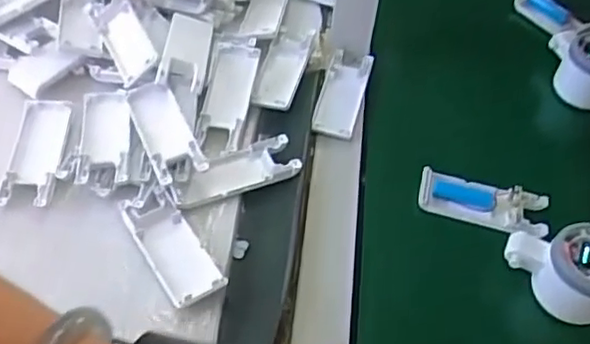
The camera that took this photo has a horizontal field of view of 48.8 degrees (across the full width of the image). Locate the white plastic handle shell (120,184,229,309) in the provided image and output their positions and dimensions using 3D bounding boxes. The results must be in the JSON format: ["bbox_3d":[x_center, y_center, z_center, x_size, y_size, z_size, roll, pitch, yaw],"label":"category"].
[{"bbox_3d":[-0.093,0.053,0.480,0.038,0.015,0.106,-24,57,-24],"label":"white plastic handle shell"}]

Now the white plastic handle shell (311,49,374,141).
[{"bbox_3d":[0.044,-0.074,0.604,0.039,0.011,0.107,15,50,4],"label":"white plastic handle shell"}]

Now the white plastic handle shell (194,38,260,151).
[{"bbox_3d":[-0.058,-0.073,0.575,0.040,0.027,0.124,10,50,-1],"label":"white plastic handle shell"}]

